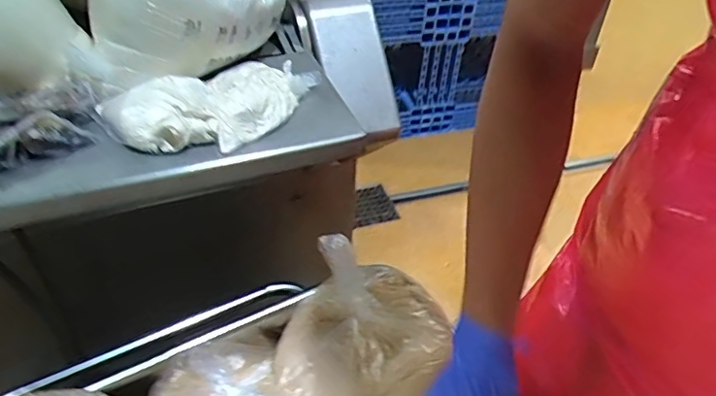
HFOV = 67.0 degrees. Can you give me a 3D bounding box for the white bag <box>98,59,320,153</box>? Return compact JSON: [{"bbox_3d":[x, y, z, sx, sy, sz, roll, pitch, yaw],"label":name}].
[{"bbox_3d":[-0.153,-0.105,0.598,0.229,0.040,0.122,-18,48,-23],"label":"white bag"}]

